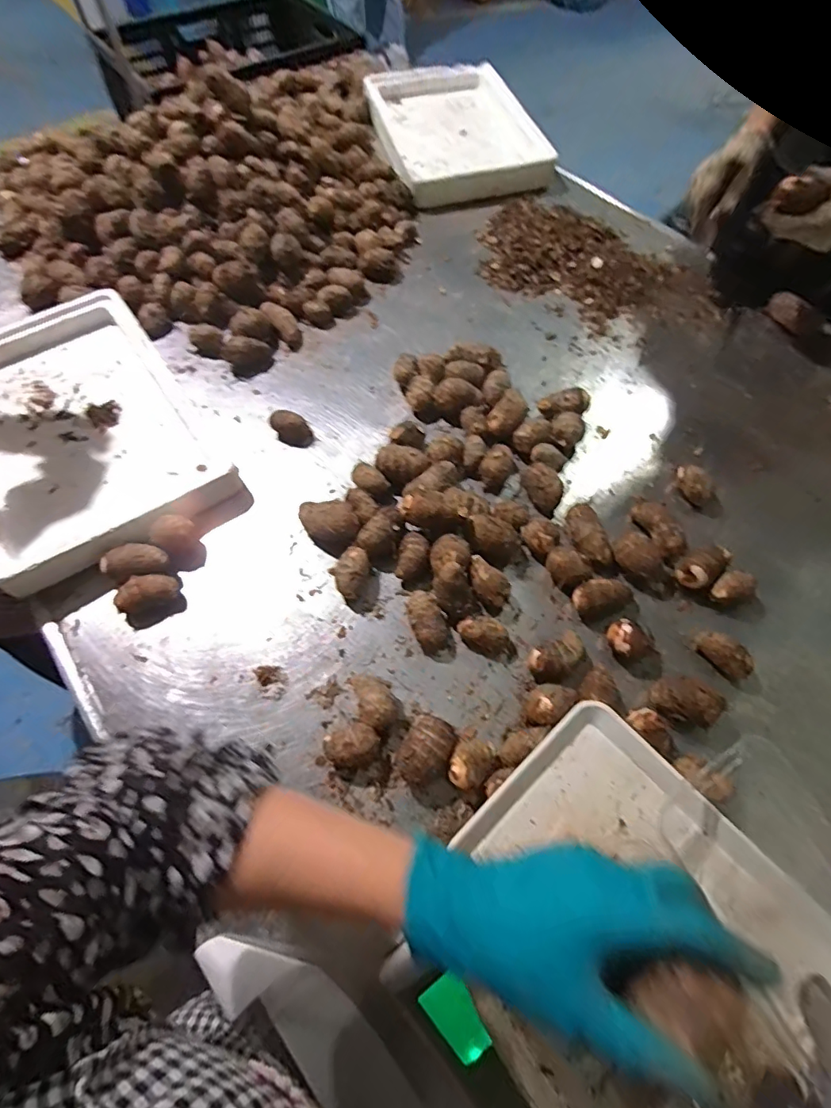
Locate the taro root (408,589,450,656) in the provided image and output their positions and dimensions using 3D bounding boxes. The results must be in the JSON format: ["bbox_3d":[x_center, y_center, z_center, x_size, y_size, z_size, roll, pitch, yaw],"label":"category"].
[{"bbox_3d":[0.013,0.079,0.597,0.039,0.036,0.069,-20,64,-9],"label":"taro root"}]

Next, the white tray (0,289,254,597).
[{"bbox_3d":[-0.478,-0.177,0.725,0.301,0.064,0.470,-32,67,-15],"label":"white tray"}]

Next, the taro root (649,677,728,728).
[{"bbox_3d":[0.289,0.161,0.554,0.066,0.050,0.049,9,63,6],"label":"taro root"}]

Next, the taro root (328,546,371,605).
[{"bbox_3d":[-0.077,0.022,0.624,0.050,0.038,0.063,28,67,14],"label":"taro root"}]

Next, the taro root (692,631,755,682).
[{"bbox_3d":[0.353,0.116,0.588,0.036,0.034,0.063,-26,65,-13],"label":"taro root"}]

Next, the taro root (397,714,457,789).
[{"bbox_3d":[0.008,0.200,0.525,0.055,0.047,0.067,29,66,14],"label":"taro root"}]

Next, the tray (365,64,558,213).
[{"bbox_3d":[0.087,-0.912,1.097,0.326,0.041,0.464,-13,63,-6],"label":"tray"}]

